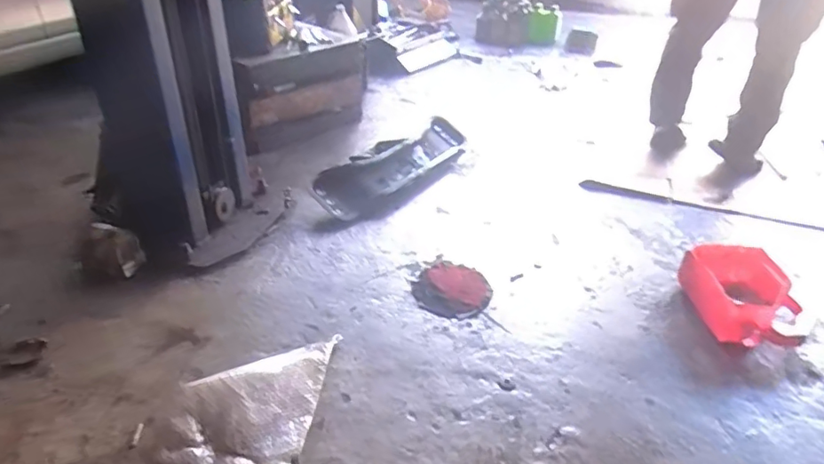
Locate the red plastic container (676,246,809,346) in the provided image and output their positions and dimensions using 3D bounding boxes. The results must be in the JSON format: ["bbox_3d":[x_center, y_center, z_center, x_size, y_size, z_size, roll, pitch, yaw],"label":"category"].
[{"bbox_3d":[0.743,0.148,1.229,0.194,0.108,0.283,5,33,4],"label":"red plastic container"}]

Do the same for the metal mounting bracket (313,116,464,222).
[{"bbox_3d":[-0.047,-0.215,1.720,0.146,0.094,0.662,22,38,28],"label":"metal mounting bracket"}]

